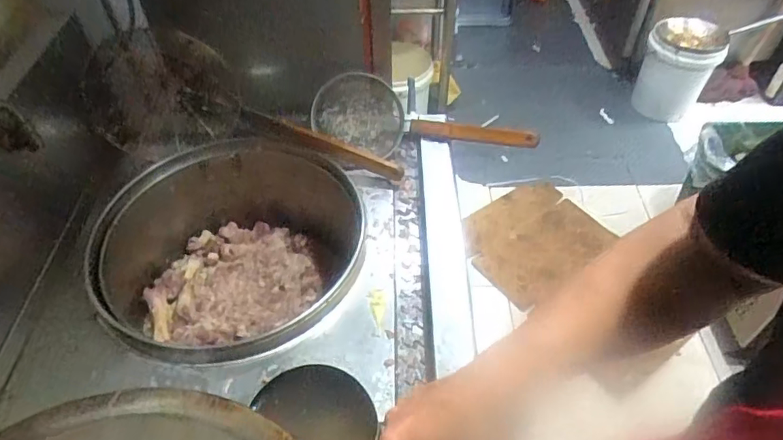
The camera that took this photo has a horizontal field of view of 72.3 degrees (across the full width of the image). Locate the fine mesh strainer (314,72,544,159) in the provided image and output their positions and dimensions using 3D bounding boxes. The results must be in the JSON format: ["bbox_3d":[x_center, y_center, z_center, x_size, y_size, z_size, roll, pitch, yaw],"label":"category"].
[{"bbox_3d":[0.065,-0.217,1.152,0.479,0.130,0.110,4,48,5],"label":"fine mesh strainer"}]

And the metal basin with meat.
[{"bbox_3d":[-0.312,0.094,1.127,0.498,0.331,0.514,-1,48,1],"label":"metal basin with meat"}]

